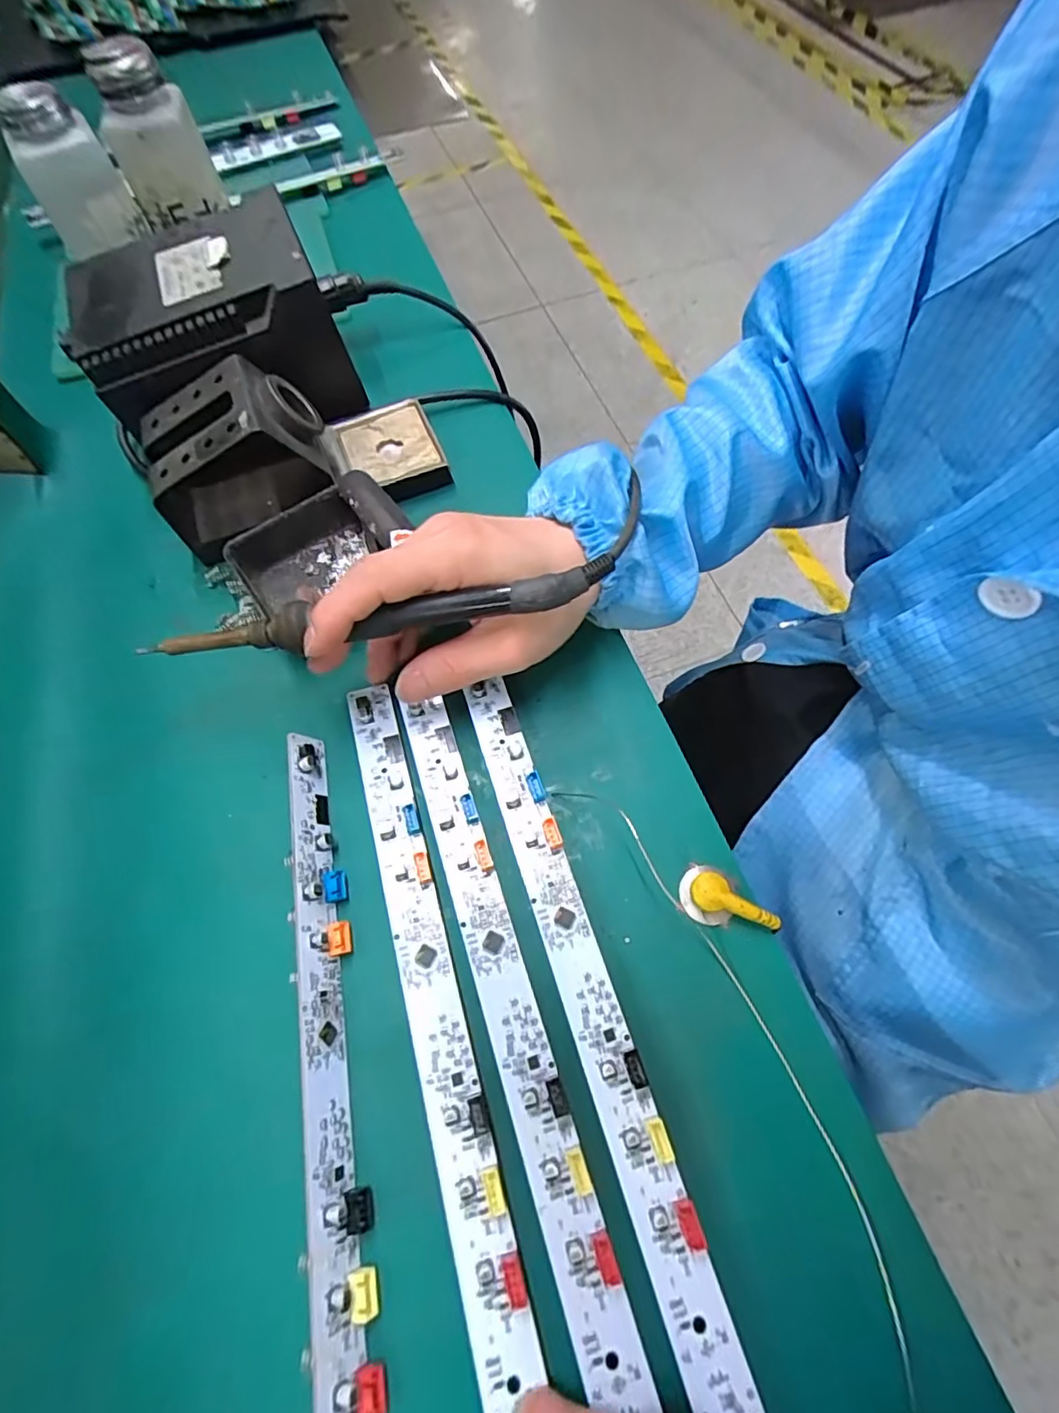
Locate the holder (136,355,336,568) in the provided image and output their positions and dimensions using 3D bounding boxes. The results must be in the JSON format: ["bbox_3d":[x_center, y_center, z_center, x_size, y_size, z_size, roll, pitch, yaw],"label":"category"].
[{"bbox_3d":[-0.169,-0.145,0.338,0.098,0.073,0.074,-26,65,-10],"label":"holder"}]

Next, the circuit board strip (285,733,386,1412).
[{"bbox_3d":[-0.078,0.141,0.221,0.020,0.009,0.283,-12,64,-3],"label":"circuit board strip"}]

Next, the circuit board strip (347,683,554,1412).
[{"bbox_3d":[-0.041,0.113,0.236,0.023,0.006,0.276,-16,65,-5],"label":"circuit board strip"}]

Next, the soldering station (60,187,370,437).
[{"bbox_3d":[-0.197,-0.232,0.366,0.144,0.086,0.123,-25,65,-9],"label":"soldering station"}]

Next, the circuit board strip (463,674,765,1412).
[{"bbox_3d":[0.020,0.106,0.236,0.022,0.008,0.272,-18,64,-6],"label":"circuit board strip"}]

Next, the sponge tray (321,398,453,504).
[{"bbox_3d":[-0.091,-0.163,0.374,0.067,0.016,0.071,-26,65,-10],"label":"sponge tray"}]

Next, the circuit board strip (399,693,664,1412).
[{"bbox_3d":[-0.012,0.111,0.235,0.025,0.008,0.259,-18,65,-6],"label":"circuit board strip"}]

